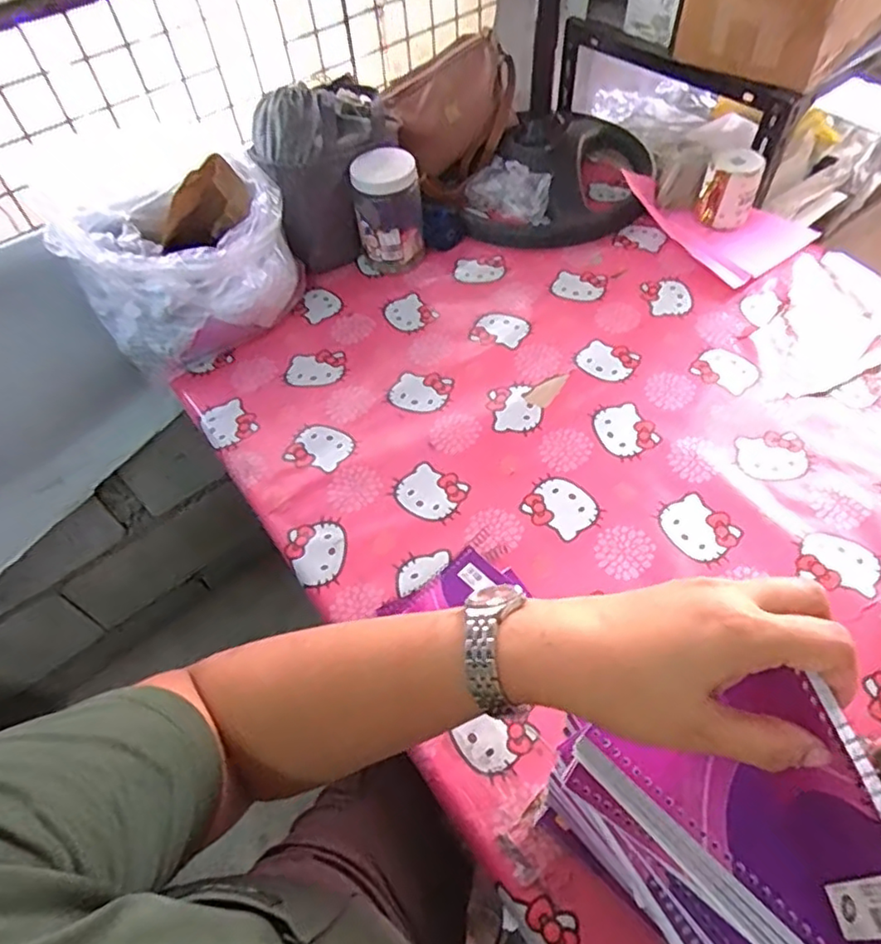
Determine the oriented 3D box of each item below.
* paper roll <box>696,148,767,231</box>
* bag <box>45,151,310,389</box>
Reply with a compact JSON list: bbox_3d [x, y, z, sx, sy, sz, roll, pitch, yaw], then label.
[{"bbox_3d":[0.467,-0.456,1.003,0.080,0.096,0.078,16,58,16],"label":"paper roll"},{"bbox_3d":[-0.371,-0.313,0.921,0.299,0.172,0.222,-37,60,-20],"label":"bag"}]

